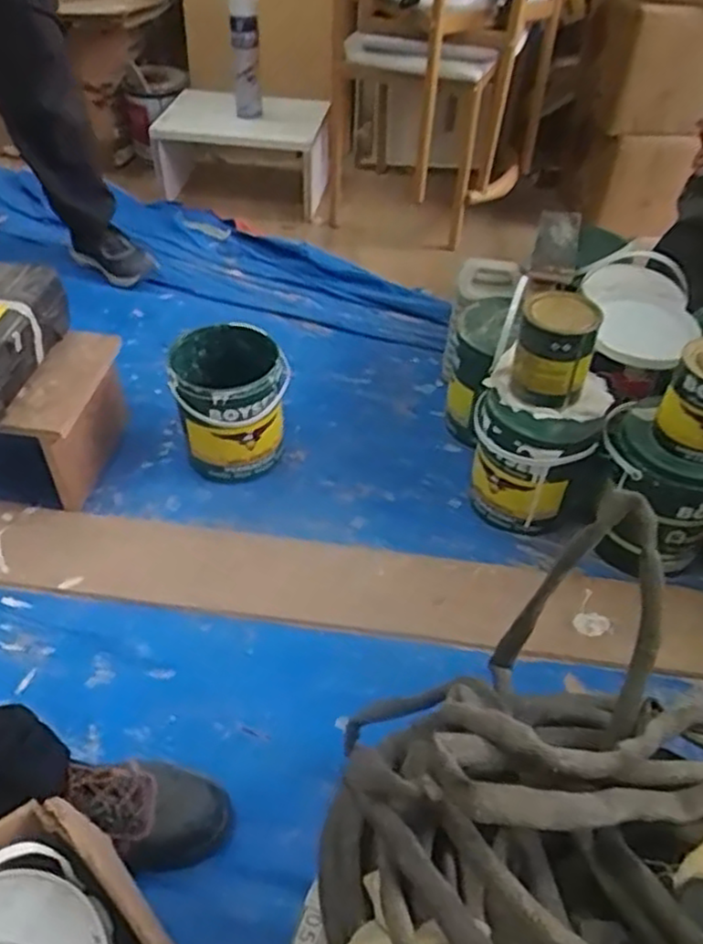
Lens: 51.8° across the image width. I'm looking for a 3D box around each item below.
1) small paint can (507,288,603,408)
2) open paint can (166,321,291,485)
[{"bbox_3d":[0.287,-0.169,1.038,0.110,0.142,0.115,12,47,10],"label":"small paint can"},{"bbox_3d":[-0.193,-0.104,1.168,0.163,0.210,0.169,3,46,-3],"label":"open paint can"}]

